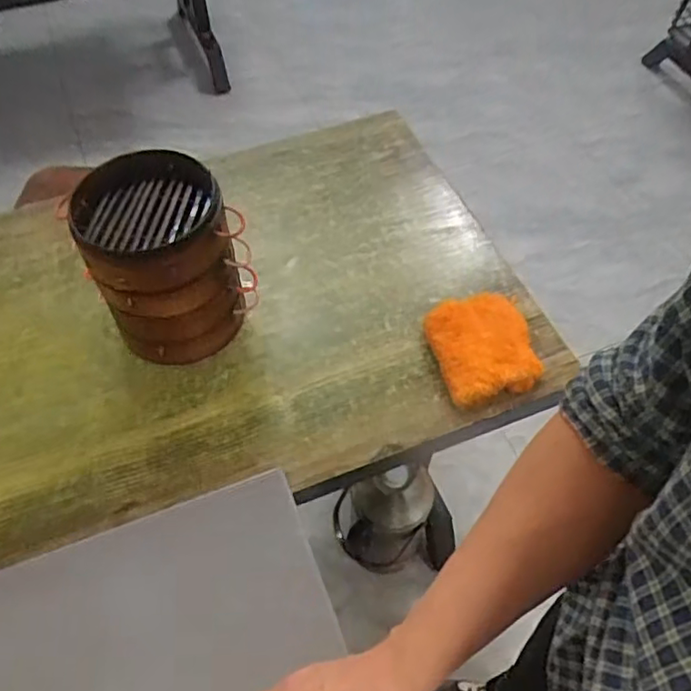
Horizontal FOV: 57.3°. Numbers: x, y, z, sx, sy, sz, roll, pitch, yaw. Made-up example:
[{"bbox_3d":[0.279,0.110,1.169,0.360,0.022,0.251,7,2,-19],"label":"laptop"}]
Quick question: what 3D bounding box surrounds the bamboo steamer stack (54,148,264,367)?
[{"bbox_3d":[-0.232,-0.119,0.799,0.181,0.207,0.197,-26,59,-18],"label":"bamboo steamer stack"}]

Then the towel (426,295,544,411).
[{"bbox_3d":[0.183,-0.006,0.827,0.143,0.033,0.159,-12,56,-9],"label":"towel"}]

